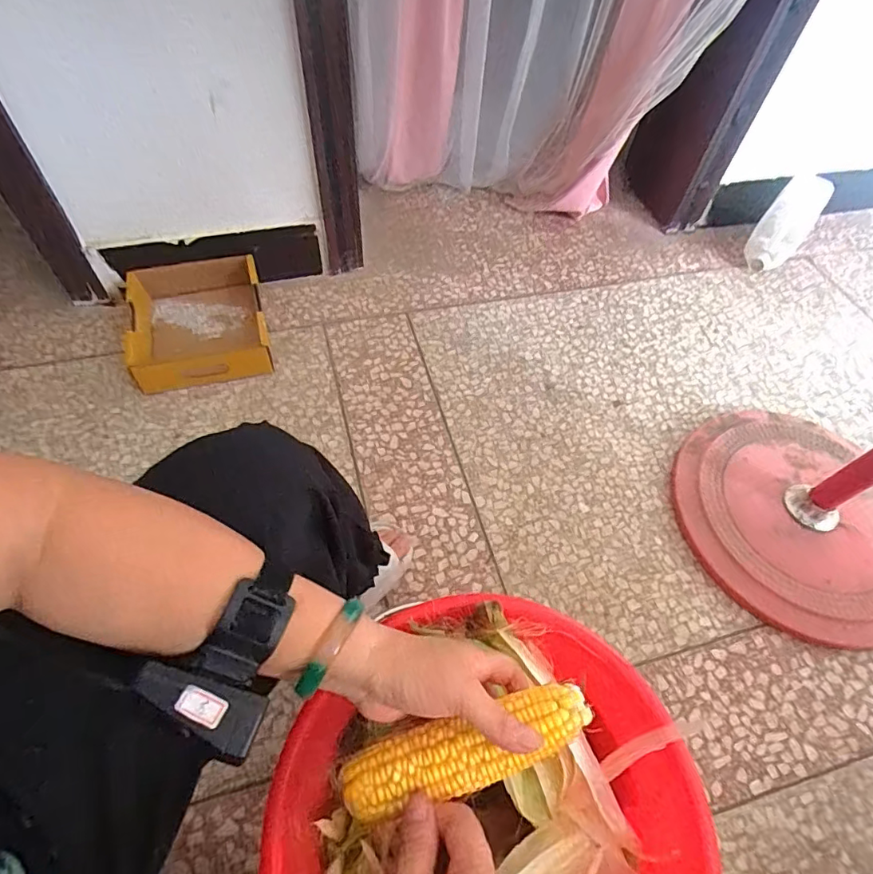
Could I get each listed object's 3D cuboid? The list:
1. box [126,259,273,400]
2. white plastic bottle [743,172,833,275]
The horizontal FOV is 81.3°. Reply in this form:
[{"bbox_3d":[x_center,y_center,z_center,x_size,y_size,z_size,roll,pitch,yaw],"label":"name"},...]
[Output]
[{"bbox_3d":[-0.472,-0.226,0.993,0.266,0.092,0.273,-11,61,-9],"label":"box"},{"bbox_3d":[0.813,-0.499,1.174,0.107,0.081,0.243,38,99,18],"label":"white plastic bottle"}]

